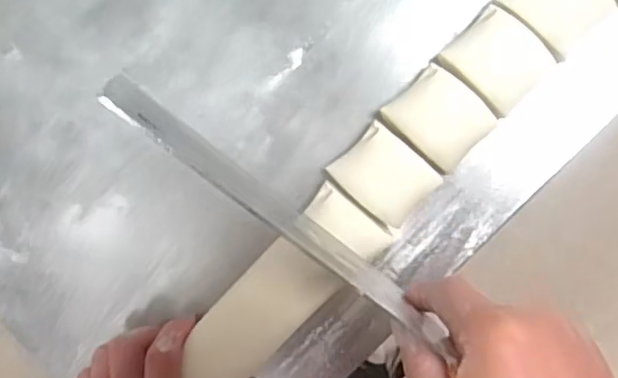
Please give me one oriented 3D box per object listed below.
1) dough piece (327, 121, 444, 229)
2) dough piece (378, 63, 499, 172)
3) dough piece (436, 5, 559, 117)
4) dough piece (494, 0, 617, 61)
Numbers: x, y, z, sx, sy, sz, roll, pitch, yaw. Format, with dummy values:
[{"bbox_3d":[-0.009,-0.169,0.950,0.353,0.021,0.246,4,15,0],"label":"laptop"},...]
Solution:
[{"bbox_3d":[0.047,-0.009,0.386,0.052,0.028,0.043,43,98,3],"label":"dough piece"},{"bbox_3d":[0.079,-0.043,0.378,0.051,0.029,0.045,44,98,3],"label":"dough piece"},{"bbox_3d":[0.112,-0.076,0.374,0.051,0.025,0.045,42,98,3],"label":"dough piece"},{"bbox_3d":[0.142,-0.107,0.362,0.051,0.024,0.042,43,98,3],"label":"dough piece"}]

